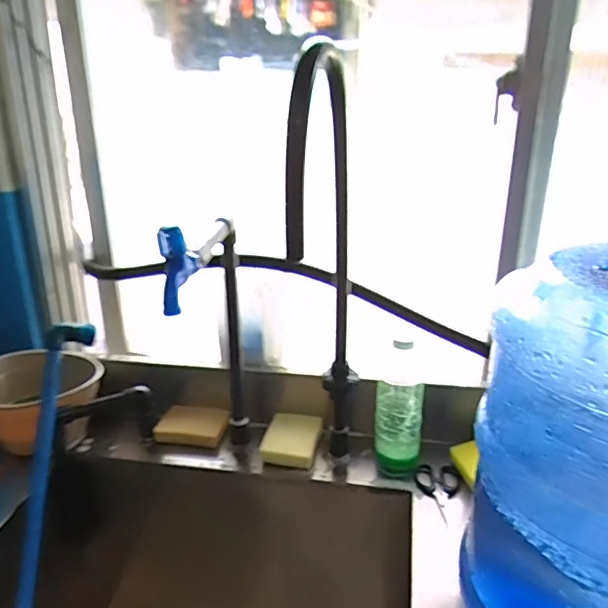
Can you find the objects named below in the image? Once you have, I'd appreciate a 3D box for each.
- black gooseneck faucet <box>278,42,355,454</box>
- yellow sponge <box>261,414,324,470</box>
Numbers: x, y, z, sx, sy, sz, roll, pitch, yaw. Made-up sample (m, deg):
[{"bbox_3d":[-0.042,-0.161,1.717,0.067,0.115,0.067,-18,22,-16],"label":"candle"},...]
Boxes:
[{"bbox_3d":[0.024,-0.001,0.630,0.034,0.517,0.247,5,22,12],"label":"black gooseneck faucet"},{"bbox_3d":[-0.019,0.205,0.848,0.082,0.027,0.100,4,22,10],"label":"yellow sponge"}]

